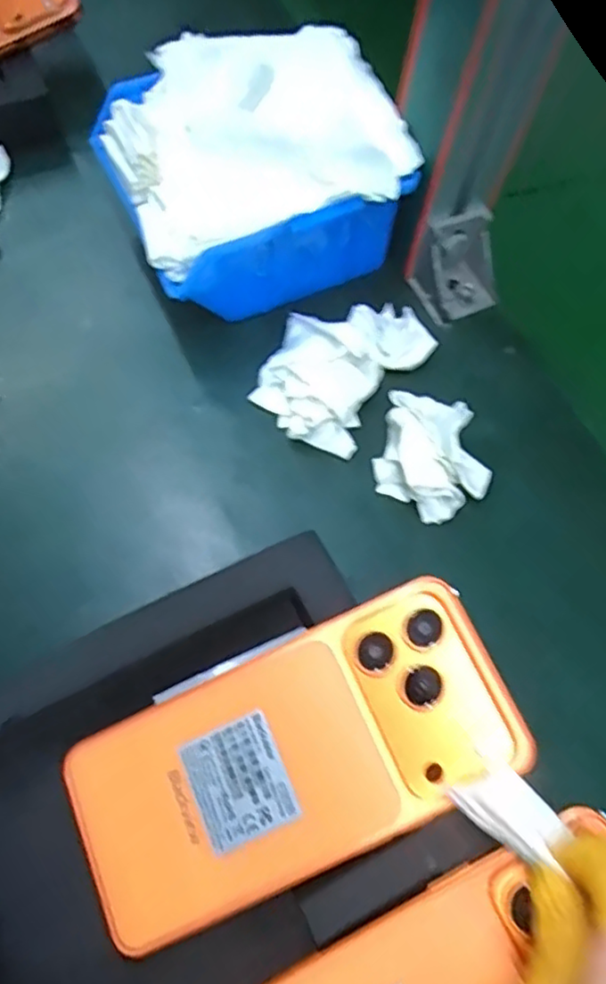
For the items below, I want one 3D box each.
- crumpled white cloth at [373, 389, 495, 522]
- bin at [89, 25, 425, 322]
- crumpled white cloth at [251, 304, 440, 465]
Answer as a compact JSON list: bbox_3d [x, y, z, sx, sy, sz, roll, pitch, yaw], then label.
[{"bbox_3d":[0.061,-0.018,0.314,0.060,0.029,0.047,36,68,10],"label":"crumpled white cloth"},{"bbox_3d":[-0.026,-0.164,0.345,0.140,0.082,0.123,-19,70,-13],"label":"bin"},{"bbox_3d":[0.020,-0.067,0.337,0.064,0.023,0.088,37,68,10],"label":"crumpled white cloth"}]

